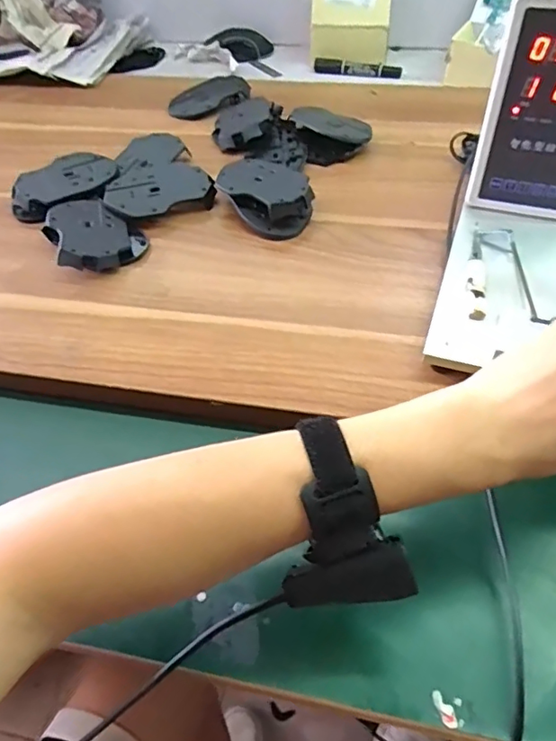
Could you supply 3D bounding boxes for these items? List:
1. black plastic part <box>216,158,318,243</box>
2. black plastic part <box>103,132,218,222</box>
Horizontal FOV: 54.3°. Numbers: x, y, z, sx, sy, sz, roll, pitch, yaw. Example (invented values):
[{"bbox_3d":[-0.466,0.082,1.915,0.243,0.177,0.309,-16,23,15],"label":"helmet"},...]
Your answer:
[{"bbox_3d":[-0.011,-0.188,0.576,0.077,0.035,0.114,-36,58,-25],"label":"black plastic part"},{"bbox_3d":[-0.142,-0.218,0.614,0.111,0.028,0.139,-19,52,-14],"label":"black plastic part"}]

